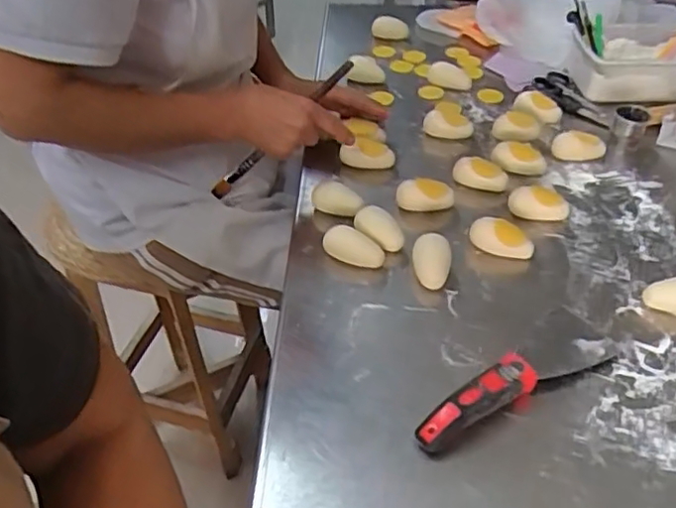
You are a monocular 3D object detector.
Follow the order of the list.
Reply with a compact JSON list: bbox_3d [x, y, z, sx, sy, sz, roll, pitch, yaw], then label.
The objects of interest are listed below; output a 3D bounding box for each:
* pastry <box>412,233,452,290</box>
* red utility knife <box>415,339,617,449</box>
[{"bbox_3d":[0.101,0.007,0.679,0.041,0.033,0.052,9,43,9],"label":"pastry"},{"bbox_3d":[0.163,0.114,0.567,0.216,0.032,0.035,-20,47,-21],"label":"red utility knife"}]

